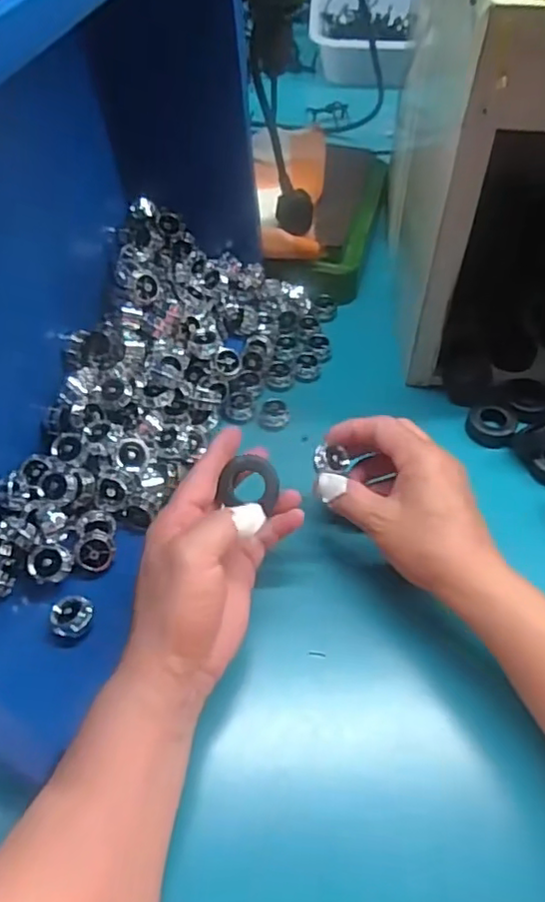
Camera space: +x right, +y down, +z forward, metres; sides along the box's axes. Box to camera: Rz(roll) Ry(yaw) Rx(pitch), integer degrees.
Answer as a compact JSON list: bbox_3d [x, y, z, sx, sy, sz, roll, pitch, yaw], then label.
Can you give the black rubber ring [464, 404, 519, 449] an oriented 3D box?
[{"bbox_3d":[0.171,-0.021,0.487,0.035,0.013,0.036,0,54,0],"label":"black rubber ring"}]

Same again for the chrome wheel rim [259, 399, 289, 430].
[{"bbox_3d":[0.001,-0.029,0.495,0.023,0.015,0.020,-19,56,-13],"label":"chrome wheel rim"}]

